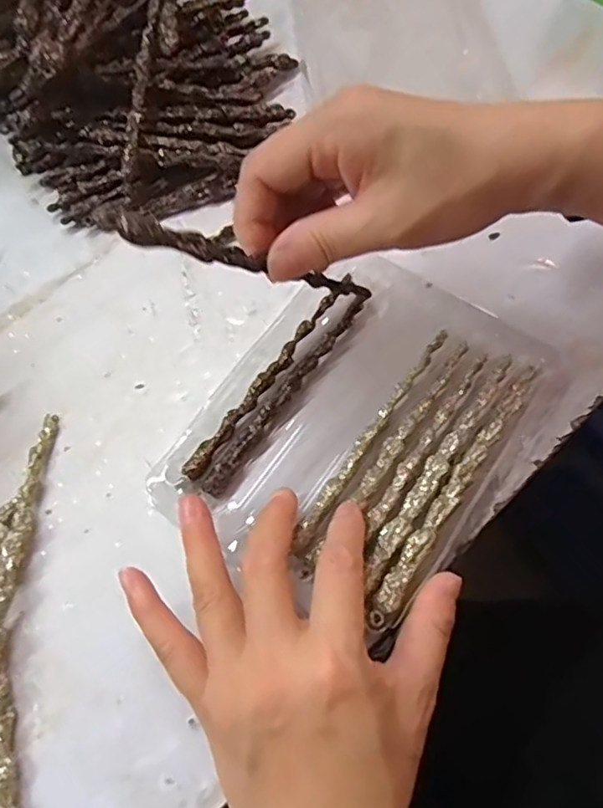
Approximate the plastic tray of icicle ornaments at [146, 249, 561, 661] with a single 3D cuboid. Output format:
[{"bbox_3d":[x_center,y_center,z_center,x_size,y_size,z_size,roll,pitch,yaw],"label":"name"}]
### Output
[{"bbox_3d":[0.033,0.007,0.325,0.153,0.031,0.186,33,71,14],"label":"plastic tray of icicle ornaments"}]

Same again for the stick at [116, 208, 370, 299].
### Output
[{"bbox_3d":[-0.015,-0.061,0.272,0.008,0.147,0.009,-39,64,33],"label":"stick"}]

